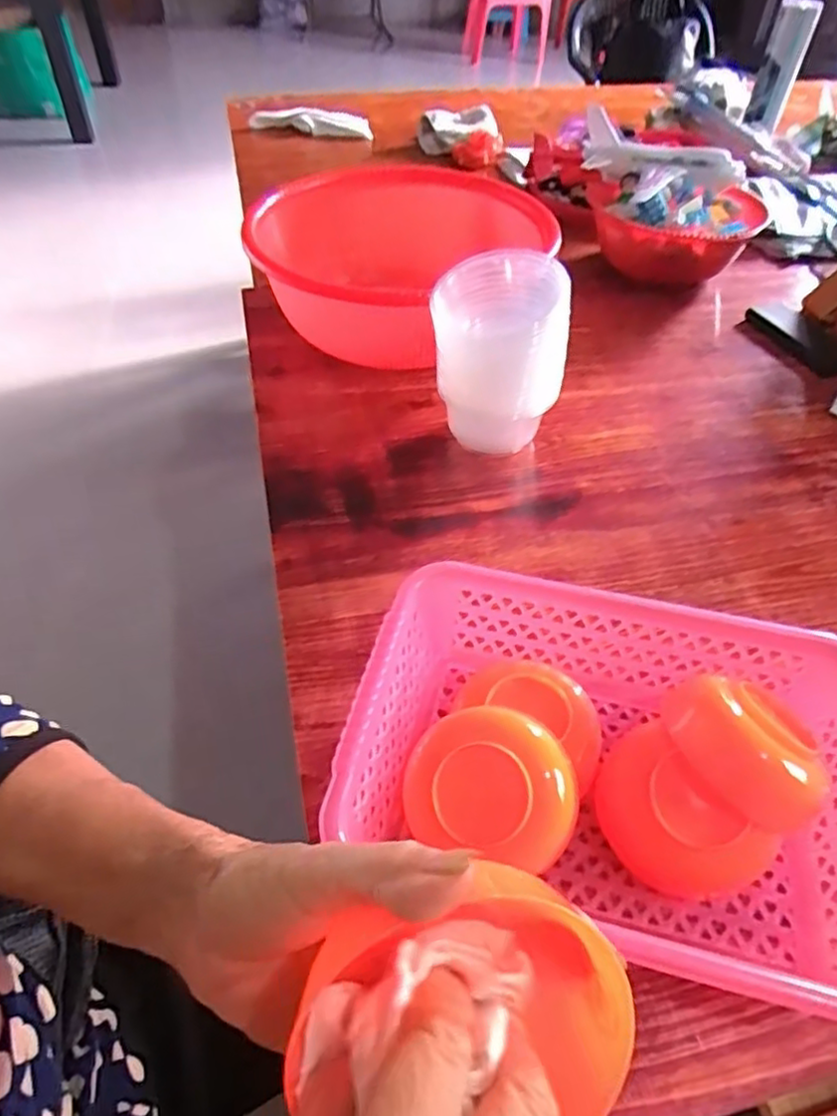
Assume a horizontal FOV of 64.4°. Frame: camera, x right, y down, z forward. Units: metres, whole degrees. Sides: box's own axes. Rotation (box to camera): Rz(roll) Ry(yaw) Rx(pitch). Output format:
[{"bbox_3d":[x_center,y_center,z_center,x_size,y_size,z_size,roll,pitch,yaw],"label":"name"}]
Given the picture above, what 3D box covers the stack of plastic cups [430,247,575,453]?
[{"bbox_3d":[0.070,-0.186,0.630,0.111,0.164,0.114,-2,48,-4],"label":"stack of plastic cups"}]

